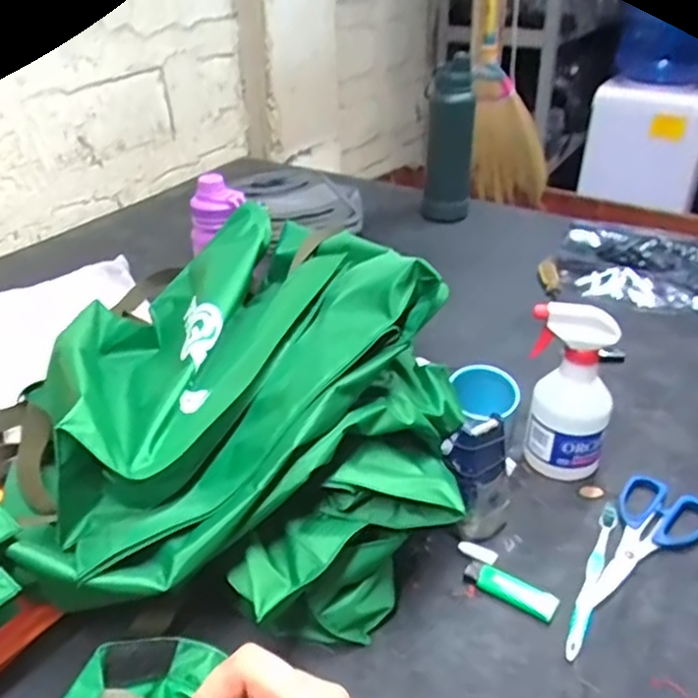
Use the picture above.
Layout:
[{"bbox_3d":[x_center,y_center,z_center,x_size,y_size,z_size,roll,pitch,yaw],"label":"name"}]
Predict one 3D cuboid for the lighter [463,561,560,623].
[{"bbox_3d":[0.142,0.209,0.568,0.081,0.012,0.023,22,39,32],"label":"lighter"}]

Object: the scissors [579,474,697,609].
[{"bbox_3d":[0.270,0.182,0.605,0.080,0.012,0.192,26,41,35],"label":"scissors"}]

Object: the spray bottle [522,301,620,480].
[{"bbox_3d":[0.224,0.045,0.662,0.087,0.190,0.058,12,34,19],"label":"spray bottle"}]

